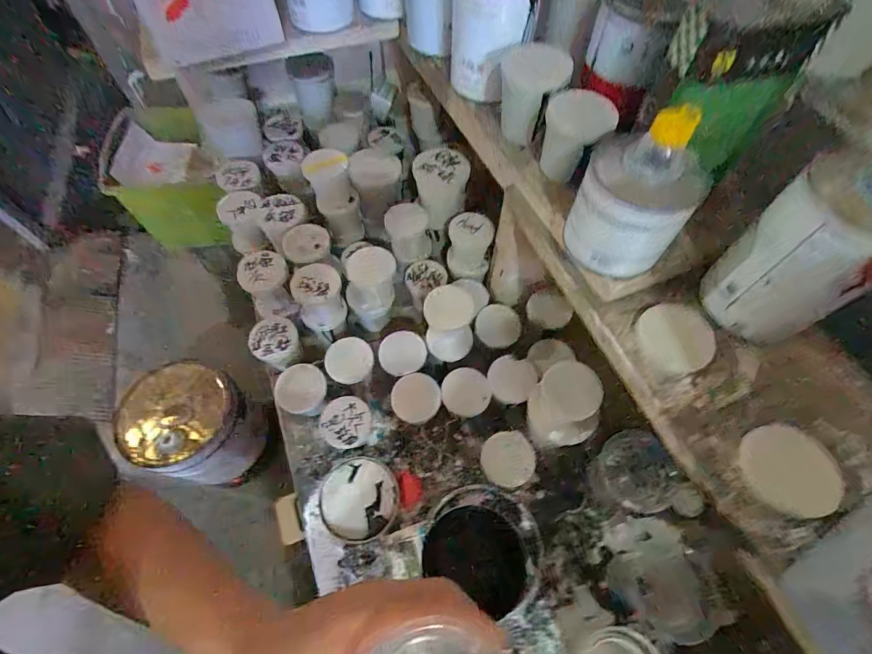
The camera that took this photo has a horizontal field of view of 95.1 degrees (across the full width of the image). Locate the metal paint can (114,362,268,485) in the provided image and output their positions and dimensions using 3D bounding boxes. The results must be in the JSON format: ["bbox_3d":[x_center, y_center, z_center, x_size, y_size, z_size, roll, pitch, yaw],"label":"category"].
[{"bbox_3d":[-0.632,0.269,1.069,0.258,0.256,0.260,1,60,-1],"label":"metal paint can"}]

